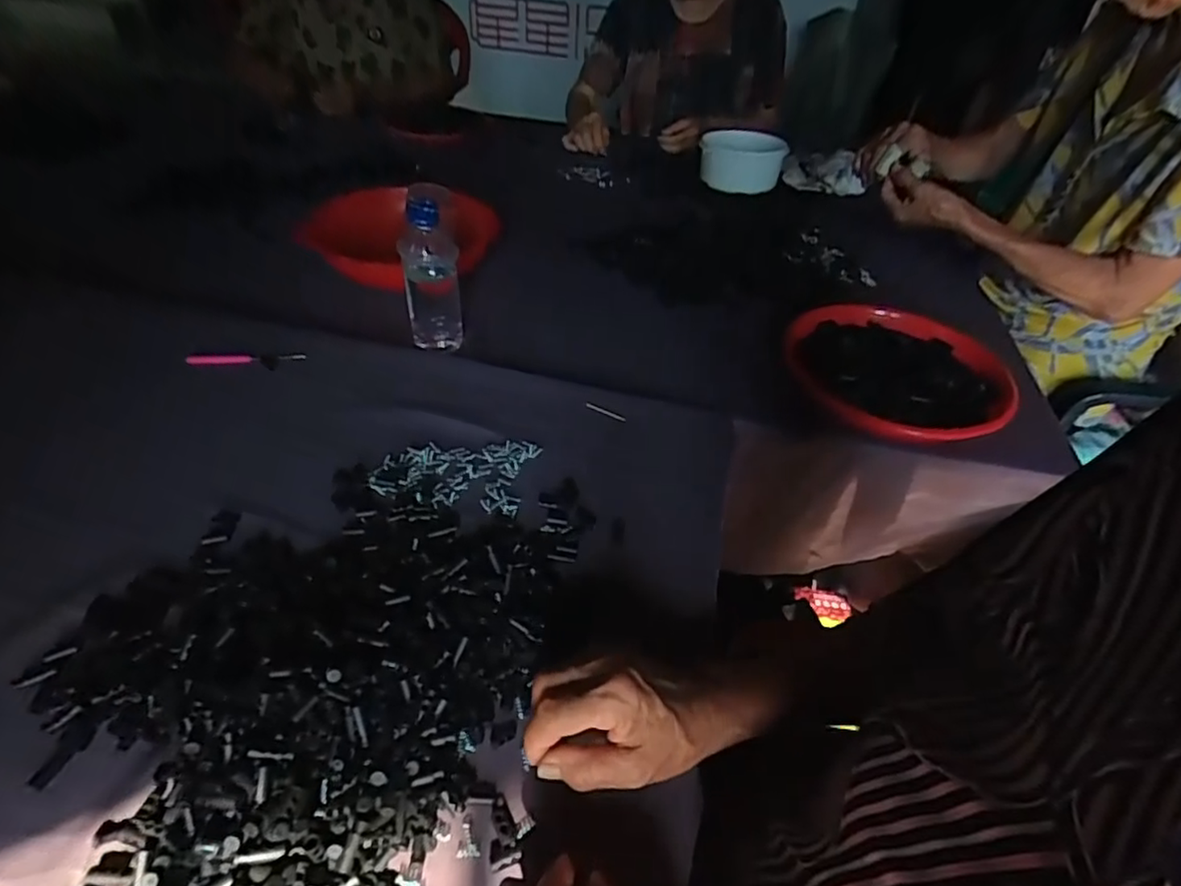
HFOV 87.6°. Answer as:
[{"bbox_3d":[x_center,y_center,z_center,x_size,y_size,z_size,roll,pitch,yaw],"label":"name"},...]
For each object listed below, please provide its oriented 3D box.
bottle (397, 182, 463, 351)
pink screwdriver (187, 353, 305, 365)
[{"bbox_3d":[-0.174,-0.186,0.679,0.061,0.186,0.055,-9,46,-16],"label":"bottle"},{"bbox_3d":[-0.365,-0.091,0.654,0.116,0.008,0.013,-4,44,-11],"label":"pink screwdriver"}]

